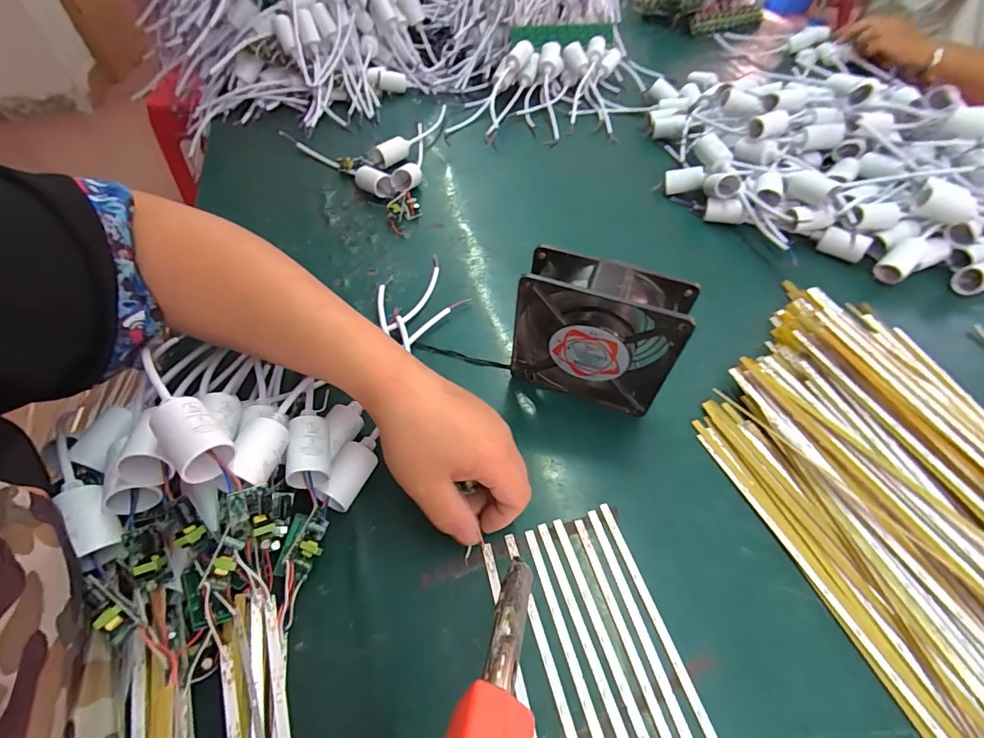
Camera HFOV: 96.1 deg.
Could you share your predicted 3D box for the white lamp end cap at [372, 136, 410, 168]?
[{"bbox_3d":[-0.133,-0.294,0.601,0.054,0.027,0.023,-38,62,-25],"label":"white lamp end cap"}]

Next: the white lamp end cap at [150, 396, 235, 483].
[{"bbox_3d":[-0.166,0.040,0.249,0.028,0.033,0.042,-37,62,-25],"label":"white lamp end cap"}]

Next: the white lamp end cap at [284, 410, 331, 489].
[{"bbox_3d":[-0.122,0.053,0.299,0.024,0.026,0.048,-7,54,-6],"label":"white lamp end cap"}]

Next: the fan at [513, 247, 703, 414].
[{"bbox_3d":[0.080,-0.024,0.345,0.122,0.120,0.039,18,54,10],"label":"fan"}]

